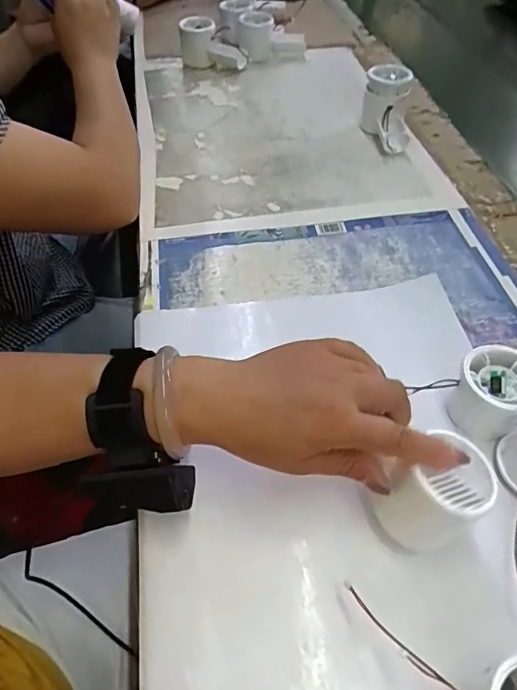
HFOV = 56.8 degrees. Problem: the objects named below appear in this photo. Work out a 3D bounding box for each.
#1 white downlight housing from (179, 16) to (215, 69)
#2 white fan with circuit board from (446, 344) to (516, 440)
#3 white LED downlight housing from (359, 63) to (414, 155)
[{"bbox_3d":[-0.099,-0.494,0.784,0.057,0.074,0.052,-4,51,-4],"label":"white downlight housing"},{"bbox_3d":[0.177,0.039,0.361,0.052,0.054,0.053,0,51,0],"label":"white fan with circuit board"},{"bbox_3d":[0.169,-0.310,0.632,0.064,0.075,0.099,7,51,6],"label":"white LED downlight housing"}]

